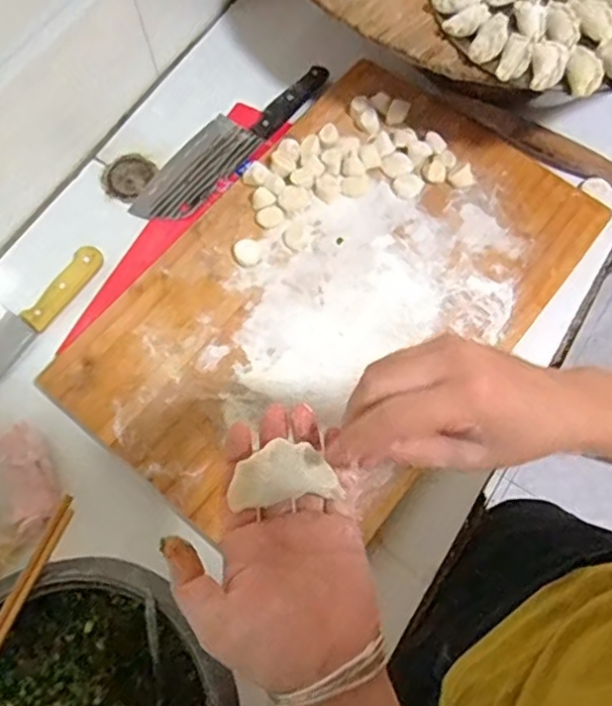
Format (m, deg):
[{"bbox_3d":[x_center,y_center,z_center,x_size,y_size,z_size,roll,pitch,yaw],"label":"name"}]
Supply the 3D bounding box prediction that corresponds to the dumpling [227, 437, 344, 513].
[{"bbox_3d":[-0.008,0.063,0.345,0.055,0.019,0.031,-3,101,8],"label":"dumpling"}]

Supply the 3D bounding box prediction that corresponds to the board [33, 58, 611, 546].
[{"bbox_3d":[0.035,-0.066,0.702,0.363,0.040,0.561,37,74,13],"label":"board"}]

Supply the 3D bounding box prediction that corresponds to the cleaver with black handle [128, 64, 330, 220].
[{"bbox_3d":[-0.093,-0.273,0.789,0.081,0.027,0.295,40,75,14],"label":"cleaver with black handle"}]

